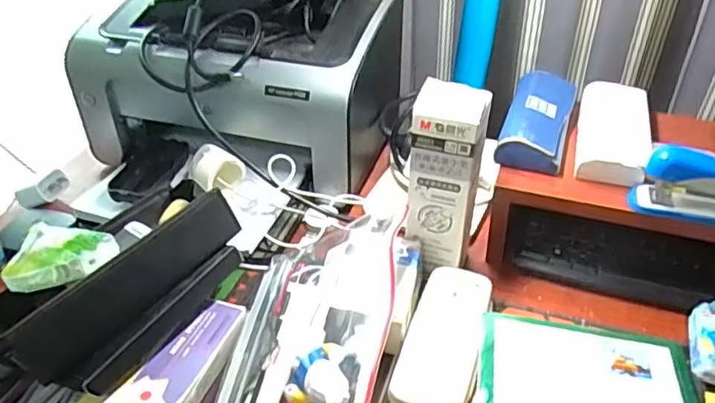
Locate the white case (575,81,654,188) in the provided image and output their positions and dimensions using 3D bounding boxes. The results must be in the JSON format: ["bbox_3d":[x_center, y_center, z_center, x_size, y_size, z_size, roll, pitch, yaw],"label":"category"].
[{"bbox_3d":[0.260,-0.072,0.599,0.065,0.029,0.168,11,39,16],"label":"white case"}]

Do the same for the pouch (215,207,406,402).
[{"bbox_3d":[-0.034,0.102,0.480,0.128,0.088,0.234,8,38,11],"label":"pouch"}]

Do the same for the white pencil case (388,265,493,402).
[{"bbox_3d":[0.074,0.117,0.502,0.061,0.025,0.149,11,39,15],"label":"white pencil case"}]

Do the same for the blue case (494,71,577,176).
[{"bbox_3d":[0.189,-0.088,0.614,0.060,0.031,0.162,13,40,17],"label":"blue case"}]

